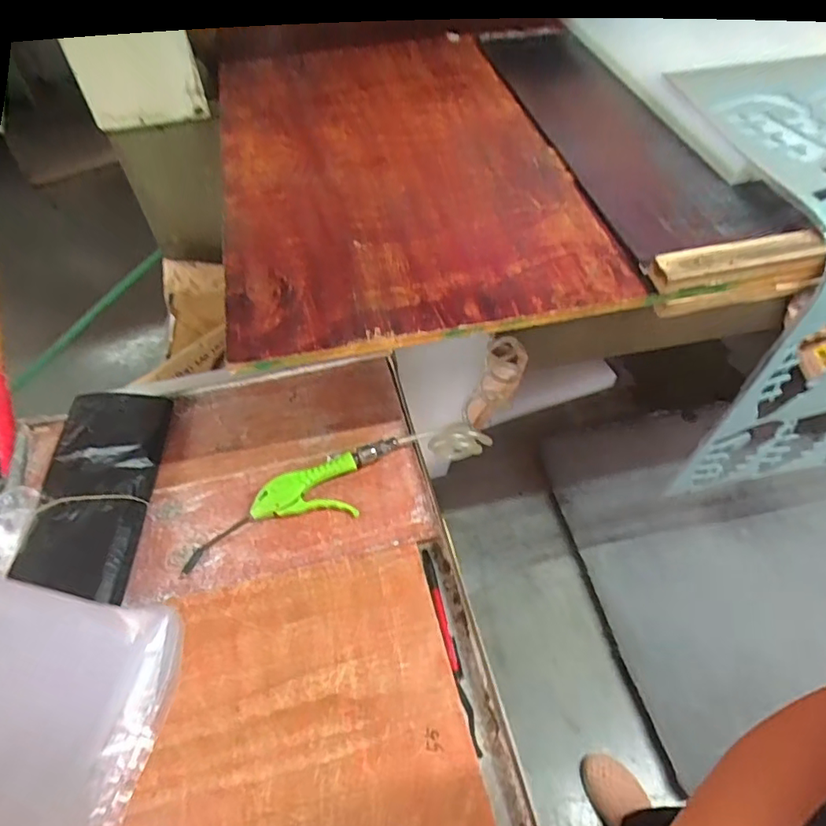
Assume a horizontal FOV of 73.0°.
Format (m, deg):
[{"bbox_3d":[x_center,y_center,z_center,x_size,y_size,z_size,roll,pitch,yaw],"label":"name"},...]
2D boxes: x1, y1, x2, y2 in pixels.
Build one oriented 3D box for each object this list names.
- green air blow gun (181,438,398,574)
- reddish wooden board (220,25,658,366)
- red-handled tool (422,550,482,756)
[{"bbox_3d":[-0.137,0.101,0.644,0.262,0.026,0.068,-20,54,-13],"label":"green air blow gun"},{"bbox_3d":[-0.037,-0.330,0.715,0.415,0.031,0.635,-12,56,-5],"label":"reddish wooden board"},{"bbox_3d":[0.037,0.233,0.569,0.010,0.017,0.201,-12,53,-7],"label":"red-handled tool"}]

